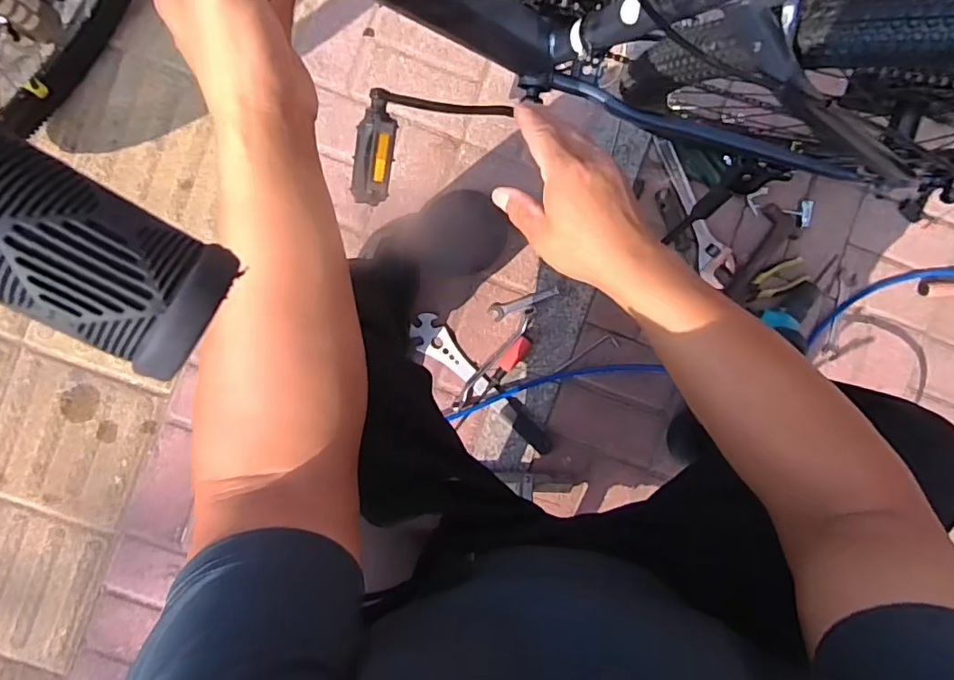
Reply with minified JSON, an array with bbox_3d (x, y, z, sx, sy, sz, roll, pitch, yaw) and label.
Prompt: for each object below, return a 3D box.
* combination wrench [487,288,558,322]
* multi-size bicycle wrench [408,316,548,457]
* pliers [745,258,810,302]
[{"bbox_3d":[0.081,-0.065,0.929,0.121,0.004,0.029,-20,94,-3],"label":"combination wrench"},{"bbox_3d":[0.008,0.082,0.929,0.055,0.018,0.316,-44,95,-1],"label":"multi-size bicycle wrench"},{"bbox_3d":[0.524,-0.103,0.947,0.117,0.014,0.047,-24,94,-3],"label":"pliers"}]

